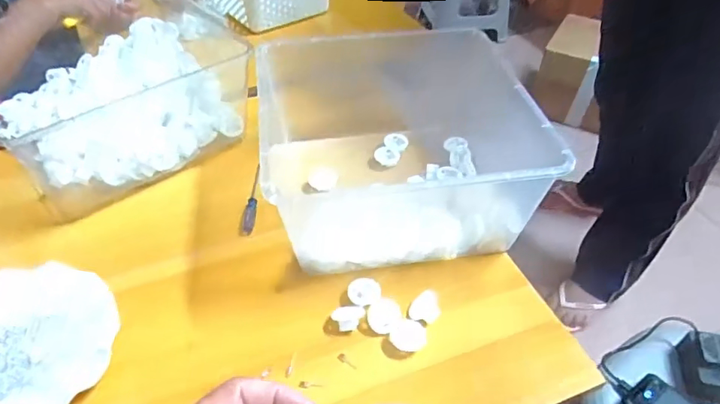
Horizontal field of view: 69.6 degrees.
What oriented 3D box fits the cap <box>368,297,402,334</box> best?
[{"bbox_3d":[0.024,0.113,0.526,0.031,0.009,0.035,33,53,29],"label":"cap"}]

